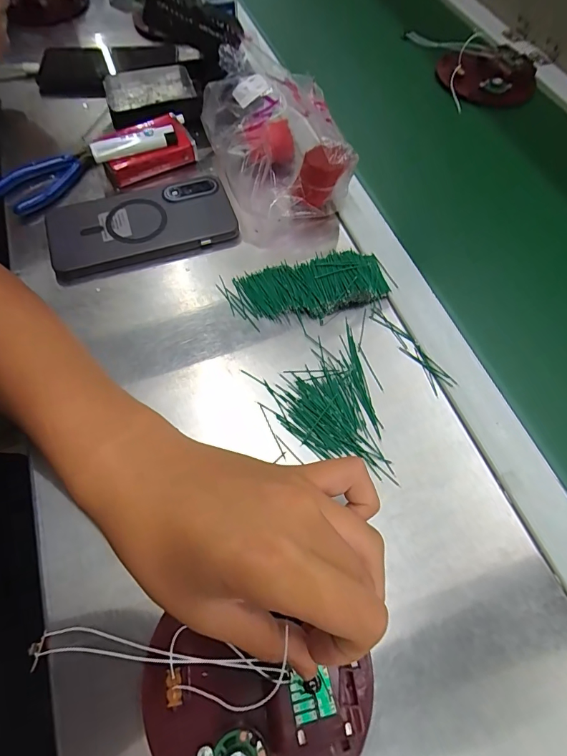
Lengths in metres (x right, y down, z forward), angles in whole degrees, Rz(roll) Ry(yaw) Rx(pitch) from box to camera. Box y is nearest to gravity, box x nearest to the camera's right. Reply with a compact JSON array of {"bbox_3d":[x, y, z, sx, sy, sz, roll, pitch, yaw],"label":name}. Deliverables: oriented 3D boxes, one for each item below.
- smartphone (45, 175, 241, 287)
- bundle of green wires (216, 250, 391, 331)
[{"bbox_3d":[-0.131,-0.143,0.372,0.162,0.013,0.090,-21,66,-12],"label":"smartphone"},{"bbox_3d":[0.019,-0.078,0.343,0.136,0.017,0.055,-10,64,-7],"label":"bundle of green wires"}]

